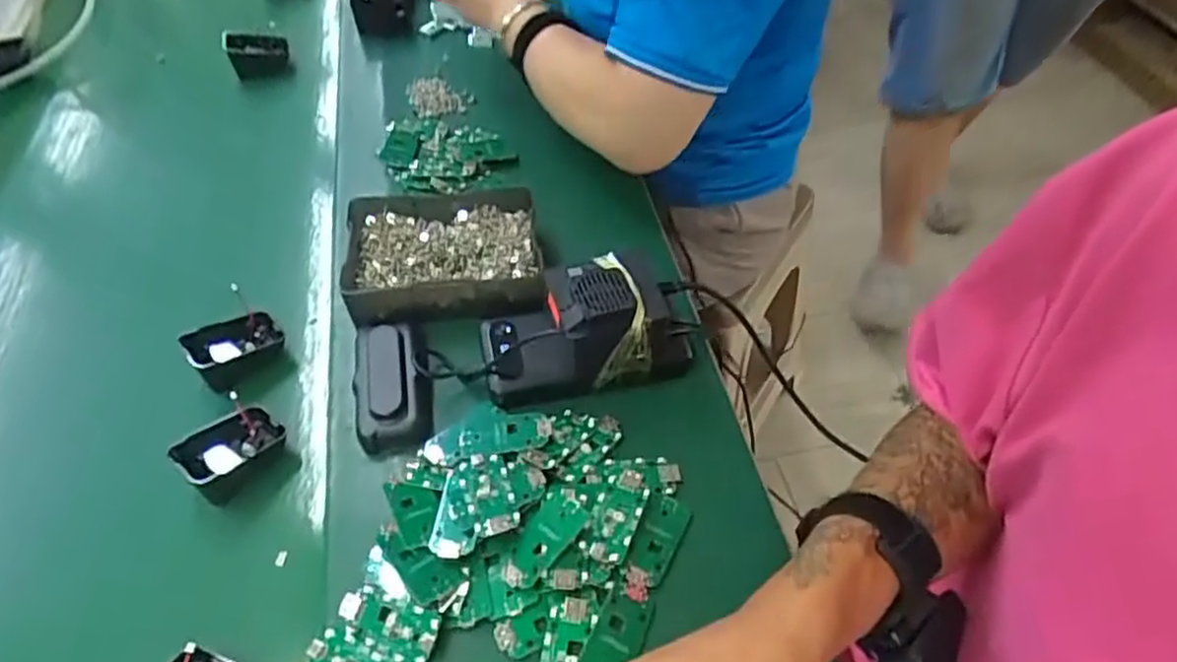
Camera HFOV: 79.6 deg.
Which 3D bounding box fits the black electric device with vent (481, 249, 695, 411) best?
[{"bbox_3d":[-0.003,-0.011,0.519,0.156,0.058,0.075,-11,52,-5],"label":"black electric device with vent"}]

